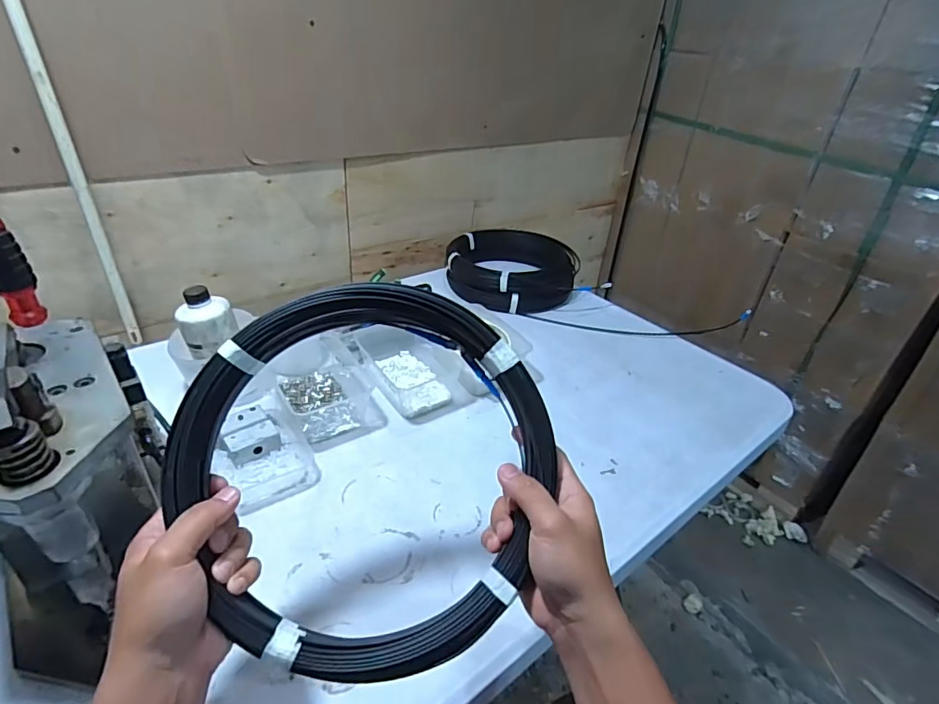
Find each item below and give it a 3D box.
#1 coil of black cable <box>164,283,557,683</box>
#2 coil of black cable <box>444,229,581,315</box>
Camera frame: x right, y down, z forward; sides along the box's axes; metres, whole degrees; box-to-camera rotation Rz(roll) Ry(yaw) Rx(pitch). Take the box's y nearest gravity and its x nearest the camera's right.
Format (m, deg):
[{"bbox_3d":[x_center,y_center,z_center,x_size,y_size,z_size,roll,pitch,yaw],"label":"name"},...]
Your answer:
[{"bbox_3d":[-0.075,0.082,0.372,0.268,0.023,0.274,2,77,-9],"label":"coil of black cable"},{"bbox_3d":[0.093,-0.182,1.093,0.277,0.103,0.242,6,33,2],"label":"coil of black cable"}]

